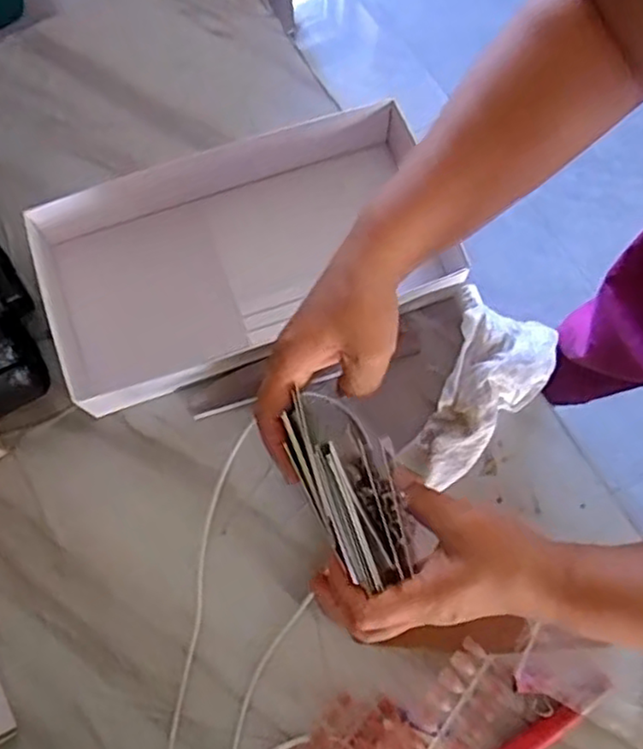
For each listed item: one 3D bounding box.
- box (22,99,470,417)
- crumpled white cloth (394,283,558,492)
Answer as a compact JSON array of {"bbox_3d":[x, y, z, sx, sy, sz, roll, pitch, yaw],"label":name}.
[{"bbox_3d":[-0.054,-0.095,0.517,0.307,0.050,0.168,-20,74,-5],"label":"box"},{"bbox_3d":[0.114,0.007,0.496,0.082,0.035,0.150,30,76,9],"label":"crumpled white cloth"}]

